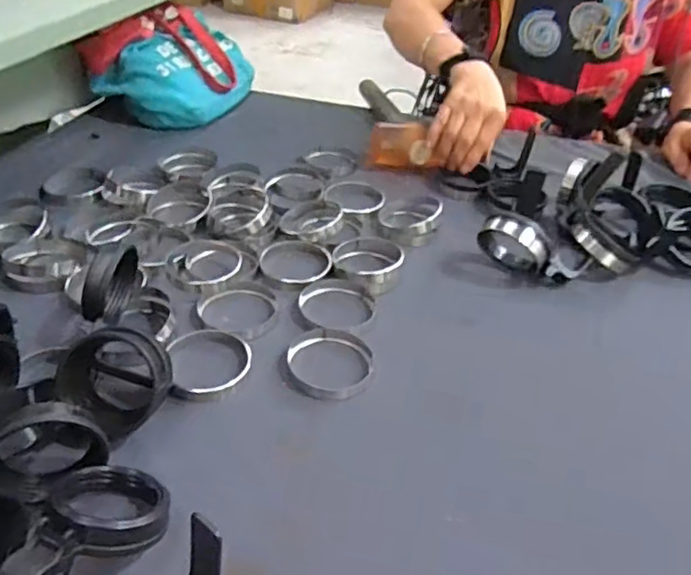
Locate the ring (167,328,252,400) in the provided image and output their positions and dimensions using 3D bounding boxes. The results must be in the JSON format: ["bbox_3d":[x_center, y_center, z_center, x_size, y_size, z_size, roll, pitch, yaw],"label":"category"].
[{"bbox_3d":[-0.110,0.059,0.502,0.065,0.013,0.072,-7,39,-13],"label":"ring"}]

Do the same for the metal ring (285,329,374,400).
[{"bbox_3d":[-0.013,0.062,0.518,0.071,0.011,0.072,2,38,-2],"label":"metal ring"}]

